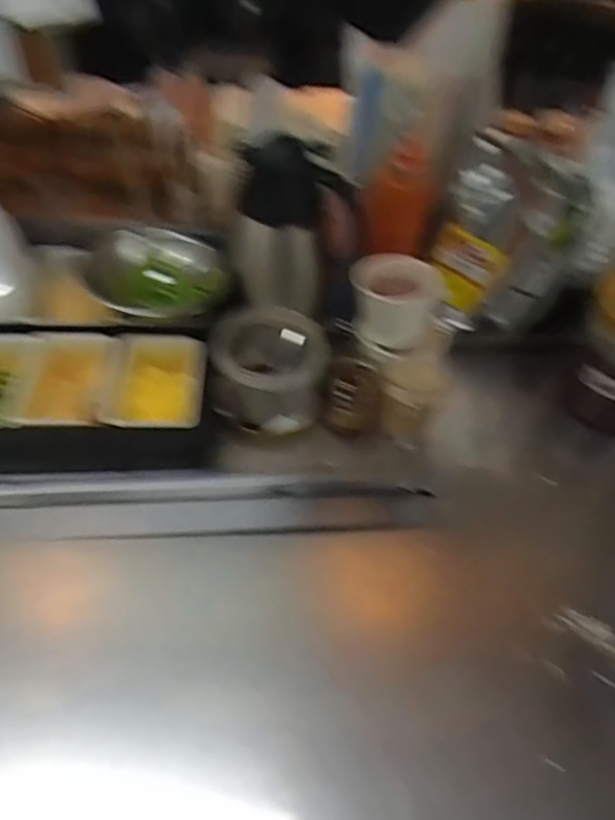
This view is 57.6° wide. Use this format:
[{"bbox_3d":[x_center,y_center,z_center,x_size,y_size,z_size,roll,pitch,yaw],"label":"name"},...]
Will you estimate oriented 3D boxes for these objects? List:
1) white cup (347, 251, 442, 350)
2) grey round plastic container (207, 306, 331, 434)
[{"bbox_3d":[0.107,-0.137,0.702,0.099,0.098,0.102,3,50,-3],"label":"white cup"},{"bbox_3d":[-0.049,-0.049,0.682,0.133,0.089,0.123,3,50,-3],"label":"grey round plastic container"}]

